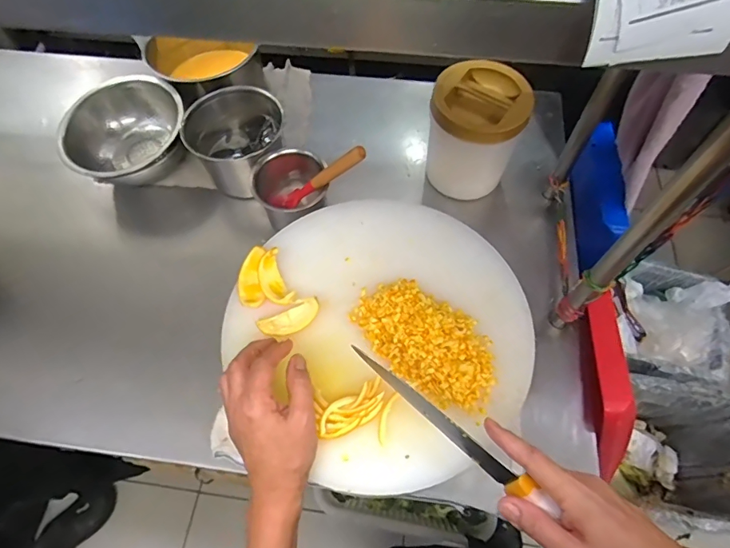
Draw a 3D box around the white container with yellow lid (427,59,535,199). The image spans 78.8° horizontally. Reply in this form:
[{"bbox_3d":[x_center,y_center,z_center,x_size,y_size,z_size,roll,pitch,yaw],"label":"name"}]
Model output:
[{"bbox_3d":[0.167,-0.215,0.690,0.133,0.157,0.115,13,63,8],"label":"white container with yellow lid"}]

